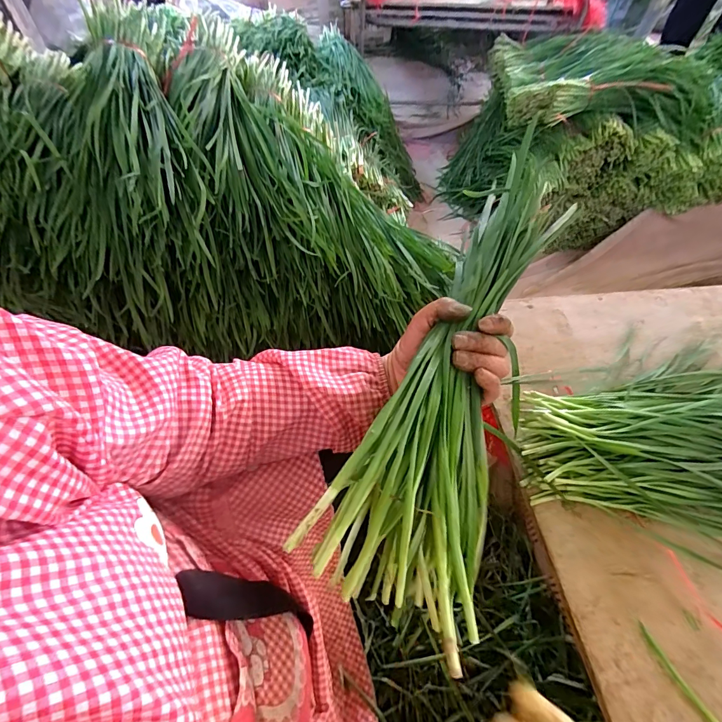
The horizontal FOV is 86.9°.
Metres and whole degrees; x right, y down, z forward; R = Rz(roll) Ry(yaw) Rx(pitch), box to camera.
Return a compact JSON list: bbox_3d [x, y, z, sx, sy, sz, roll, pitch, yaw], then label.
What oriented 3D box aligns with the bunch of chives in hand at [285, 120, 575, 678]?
[{"bbox_3d":[0.082,-0.003,0.306,0.111,0.072,0.372,20,68,11],"label":"bunch of chives in hand"}]

